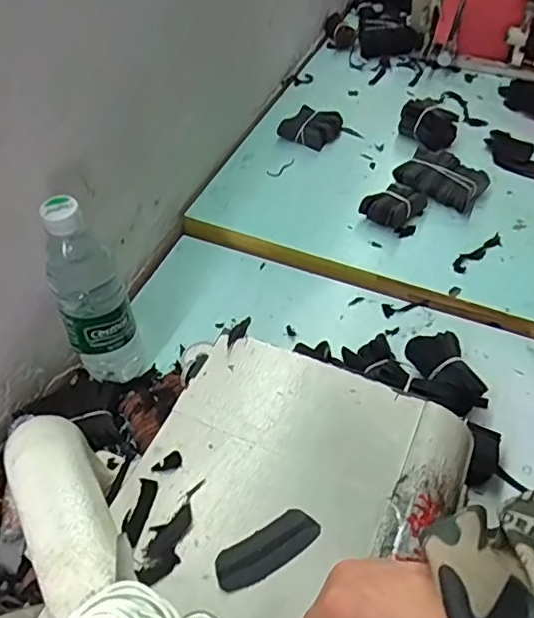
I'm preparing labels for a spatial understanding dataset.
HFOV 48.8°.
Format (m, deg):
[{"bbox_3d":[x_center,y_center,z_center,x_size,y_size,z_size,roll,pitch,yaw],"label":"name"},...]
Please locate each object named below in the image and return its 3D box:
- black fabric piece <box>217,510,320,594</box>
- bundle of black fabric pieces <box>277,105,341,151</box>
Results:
[{"bbox_3d":[0.000,0.156,0.384,0.071,0.004,0.028,-26,55,-19],"label":"black fabric piece"},{"bbox_3d":[0.067,-0.279,0.899,0.086,0.022,0.072,17,53,15],"label":"bundle of black fabric pieces"}]

